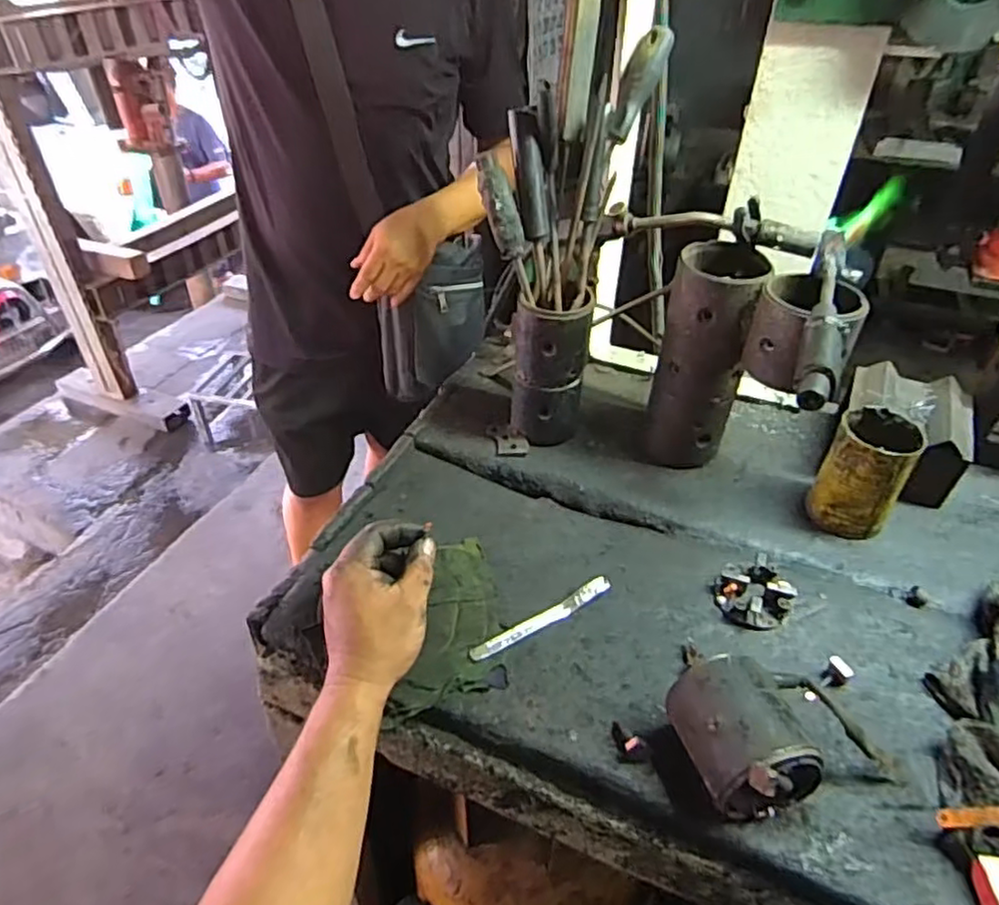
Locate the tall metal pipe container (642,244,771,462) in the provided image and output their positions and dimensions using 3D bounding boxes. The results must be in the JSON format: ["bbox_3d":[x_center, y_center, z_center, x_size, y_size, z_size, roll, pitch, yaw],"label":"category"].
[{"bbox_3d":[0.214,-0.093,0.707,0.086,0.222,0.078,10,41,10],"label":"tall metal pipe container"}]

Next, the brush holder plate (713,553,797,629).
[{"bbox_3d":[0.237,0.131,0.619,0.062,0.024,0.061,1,40,-1],"label":"brush holder plate"}]

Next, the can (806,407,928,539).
[{"bbox_3d":[0.365,0.019,0.666,0.072,0.108,0.078,1,40,-1],"label":"can"}]

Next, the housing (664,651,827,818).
[{"bbox_3d":[0.177,0.202,0.480,0.083,0.068,0.104,-13,42,-17],"label":"housing"}]

